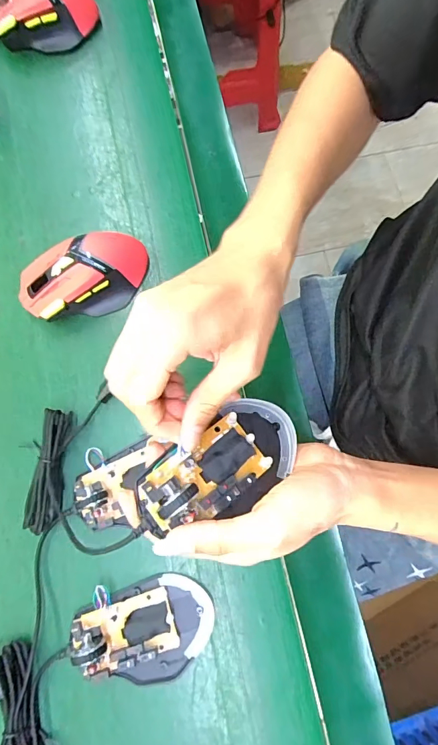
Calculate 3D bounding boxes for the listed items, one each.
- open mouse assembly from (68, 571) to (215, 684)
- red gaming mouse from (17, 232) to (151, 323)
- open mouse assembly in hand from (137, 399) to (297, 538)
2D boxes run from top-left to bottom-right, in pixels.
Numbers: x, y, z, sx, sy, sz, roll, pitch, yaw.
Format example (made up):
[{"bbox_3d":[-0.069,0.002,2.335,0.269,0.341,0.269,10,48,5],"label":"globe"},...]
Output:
[{"bbox_3d":[-0.058,0.202,0.309,0.106,0.032,0.073,-7,77,-3],"label":"open mouse assembly"},{"bbox_3d":[-0.124,-0.089,0.372,0.118,0.040,0.066,-22,78,-6],"label":"red gaming mouse"},{"bbox_3d":[0.004,0.057,0.253,0.113,0.030,0.057,-27,78,-28],"label":"open mouse assembly in hand"}]

